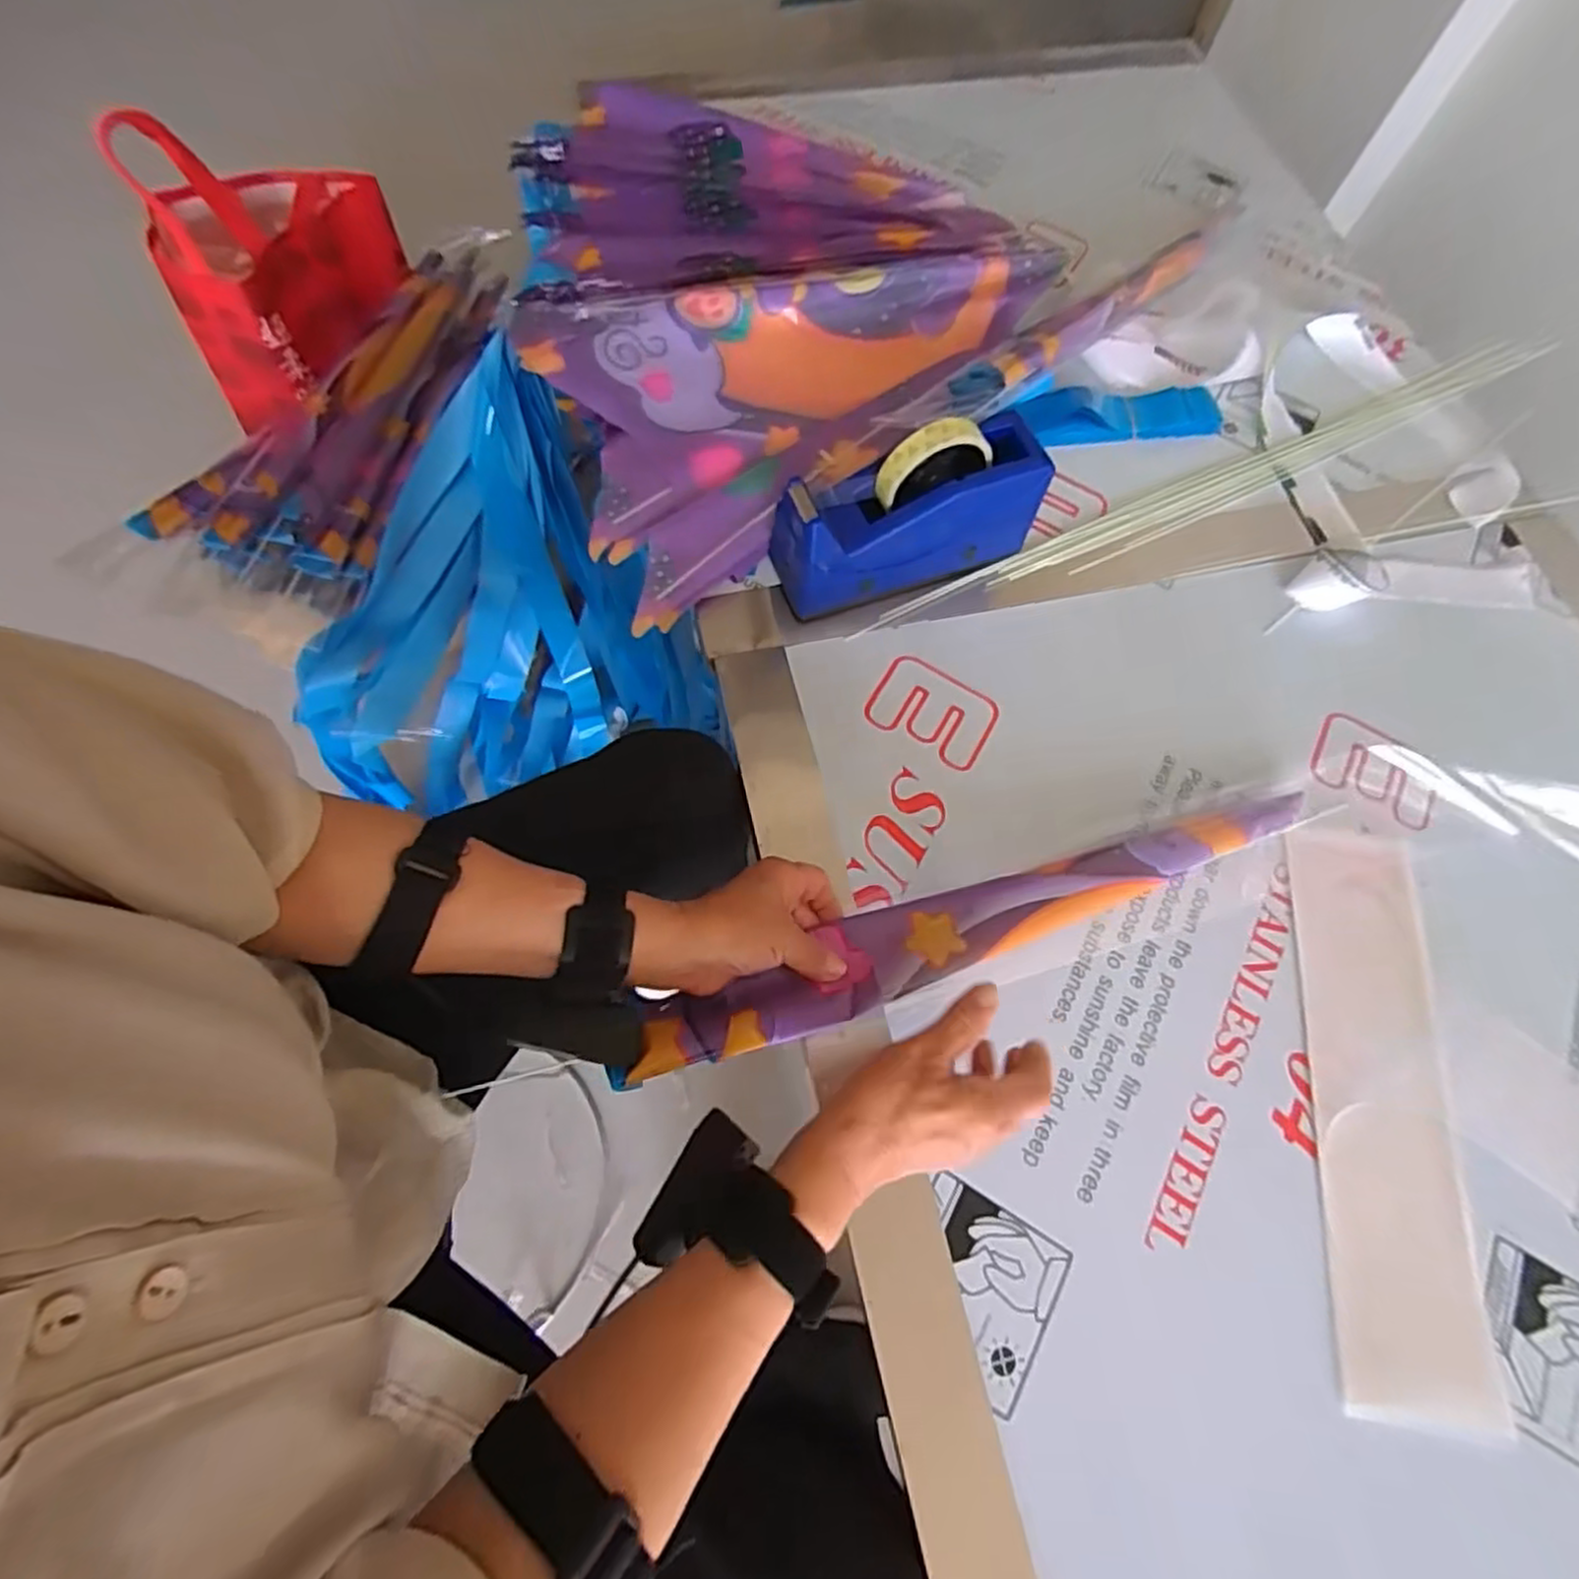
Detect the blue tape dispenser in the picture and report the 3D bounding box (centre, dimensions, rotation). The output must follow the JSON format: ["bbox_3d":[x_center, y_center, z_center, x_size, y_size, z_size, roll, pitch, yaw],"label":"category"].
[{"bbox_3d":[0.091,-0.215,0.574,0.205,0.119,0.068,-20,71,-10],"label":"blue tape dispenser"}]

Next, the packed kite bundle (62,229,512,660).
[{"bbox_3d":[-0.537,-0.461,0.890,0.274,0.088,0.628,17,69,4],"label":"packed kite bundle"}]

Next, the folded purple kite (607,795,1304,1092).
[{"bbox_3d":[0.131,0.080,0.479,0.480,0.028,0.053,-17,70,-16],"label":"folded purple kite"}]

